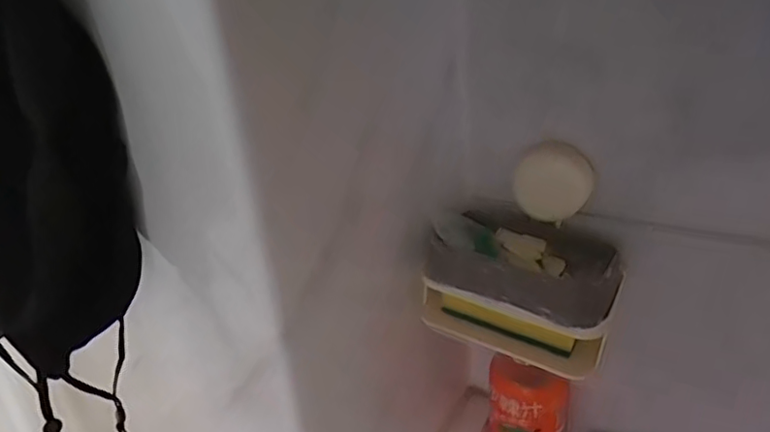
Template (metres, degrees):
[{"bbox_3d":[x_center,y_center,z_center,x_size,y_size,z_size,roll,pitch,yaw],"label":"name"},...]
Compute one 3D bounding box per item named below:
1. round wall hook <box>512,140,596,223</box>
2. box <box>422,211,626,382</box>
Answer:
[{"bbox_3d":[0.119,-0.024,0.418,0.053,0.052,0.018,-2,26,10],"label":"round wall hook"},{"bbox_3d":[0.096,0.050,0.421,0.133,0.081,0.087,10,30,30],"label":"box"}]

